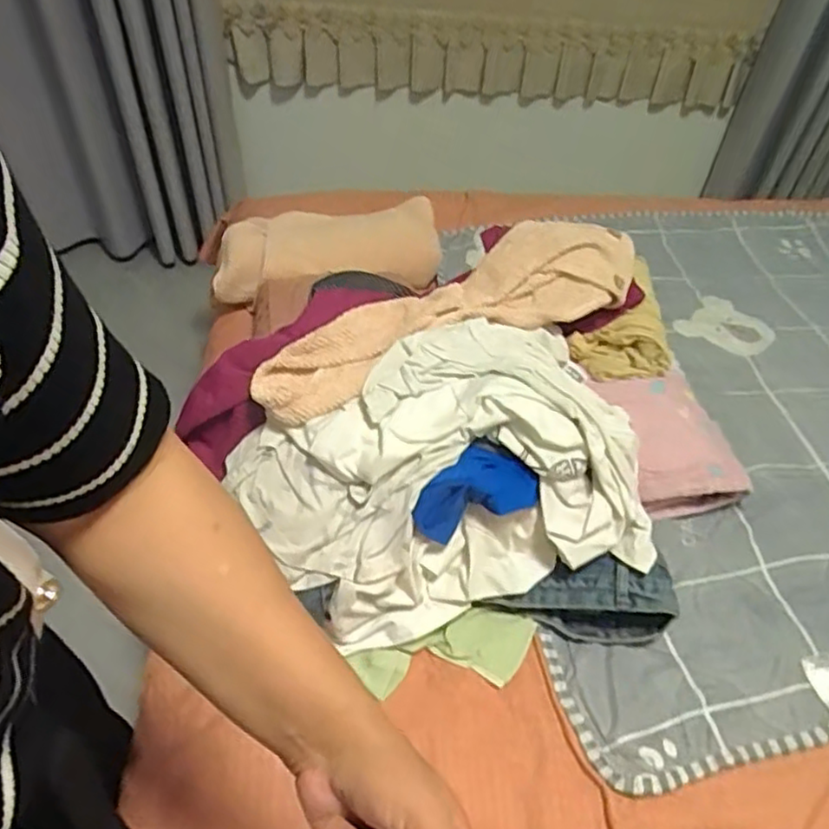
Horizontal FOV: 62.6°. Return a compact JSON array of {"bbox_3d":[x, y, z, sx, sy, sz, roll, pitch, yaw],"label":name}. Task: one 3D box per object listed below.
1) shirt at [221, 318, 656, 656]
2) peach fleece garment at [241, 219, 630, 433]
[{"bbox_3d":[0.060,0.071,0.773,0.390,0.192,0.303,-19,53,-19],"label":"shirt"},{"bbox_3d":[0.061,-0.138,0.862,0.555,0.071,0.145,-27,56,-24],"label":"peach fleece garment"}]

